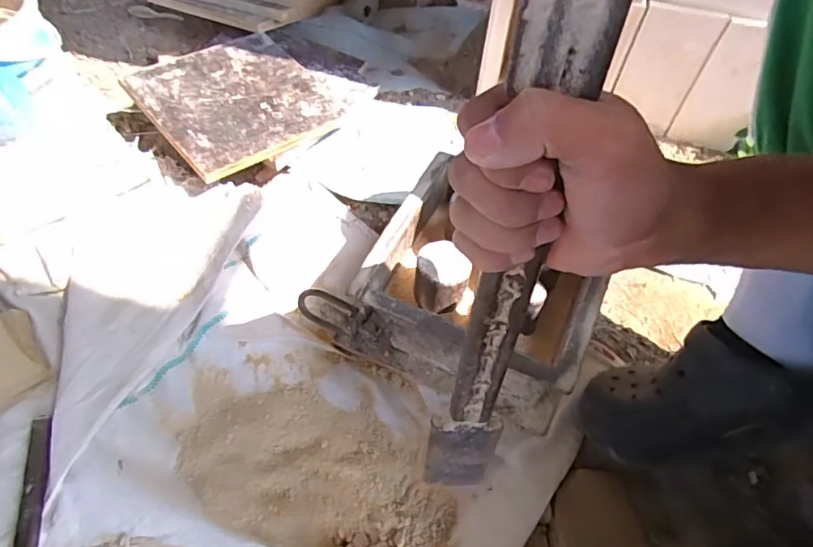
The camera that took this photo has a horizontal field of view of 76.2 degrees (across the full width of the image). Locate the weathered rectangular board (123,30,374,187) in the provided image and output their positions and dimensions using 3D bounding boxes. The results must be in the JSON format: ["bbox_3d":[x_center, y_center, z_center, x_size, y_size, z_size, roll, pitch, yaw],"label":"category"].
[{"bbox_3d":[-0.227,-0.278,0.796,0.315,0.022,0.236,-35,70,-29],"label":"weathered rectangular board"}]

